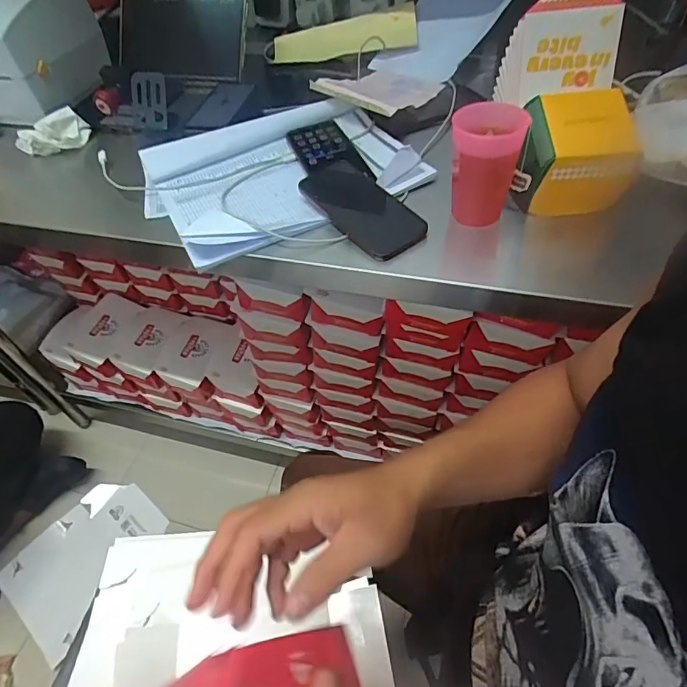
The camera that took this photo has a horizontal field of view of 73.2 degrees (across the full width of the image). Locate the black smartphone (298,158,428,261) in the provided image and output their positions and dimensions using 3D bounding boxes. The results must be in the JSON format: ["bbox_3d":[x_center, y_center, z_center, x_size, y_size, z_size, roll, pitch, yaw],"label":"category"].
[{"bbox_3d":[0.020,-0.170,0.568,0.083,0.012,0.187,-34,60,-19],"label":"black smartphone"}]

